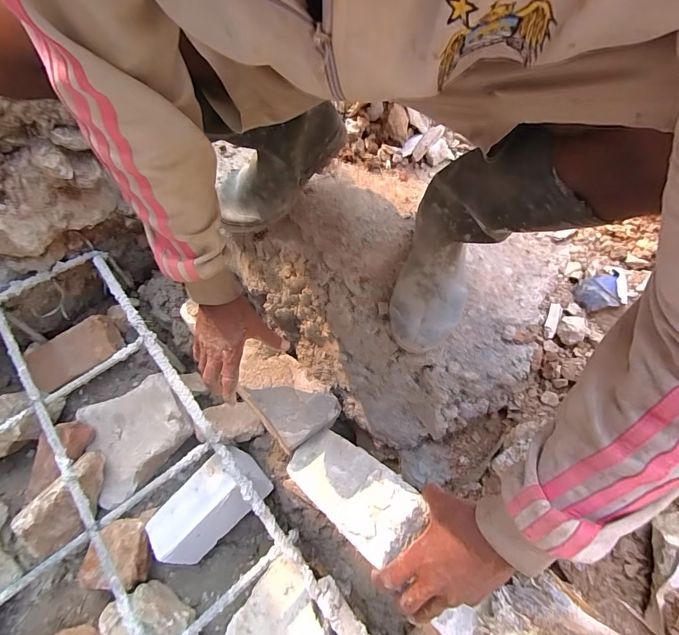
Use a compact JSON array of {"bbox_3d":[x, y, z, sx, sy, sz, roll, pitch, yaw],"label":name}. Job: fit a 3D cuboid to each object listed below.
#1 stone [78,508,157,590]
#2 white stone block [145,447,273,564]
[{"bbox_3d":[-0.388,0.407,0.655,0.098,0.054,0.115,-5,64,-6],"label":"stone"},{"bbox_3d":[-0.241,0.343,0.690,0.211,0.122,0.117,-37,71,-20],"label":"white stone block"}]

